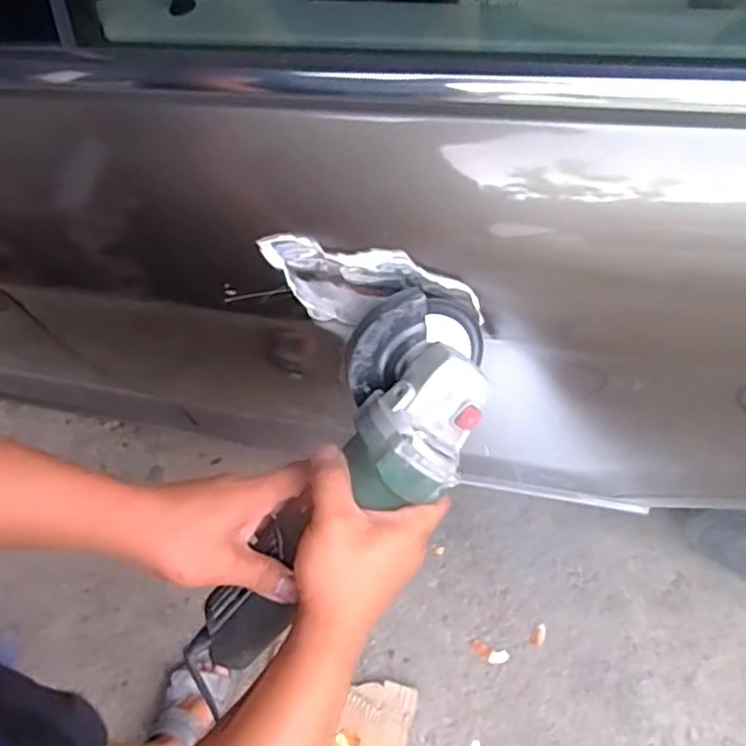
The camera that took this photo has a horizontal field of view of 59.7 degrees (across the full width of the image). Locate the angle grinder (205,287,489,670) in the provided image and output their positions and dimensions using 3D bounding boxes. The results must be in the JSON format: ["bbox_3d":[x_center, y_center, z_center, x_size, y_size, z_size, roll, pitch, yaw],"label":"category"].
[{"bbox_3d":[-0.017,0.078,0.442,0.102,0.079,0.285,37,94,20],"label":"angle grinder"}]

